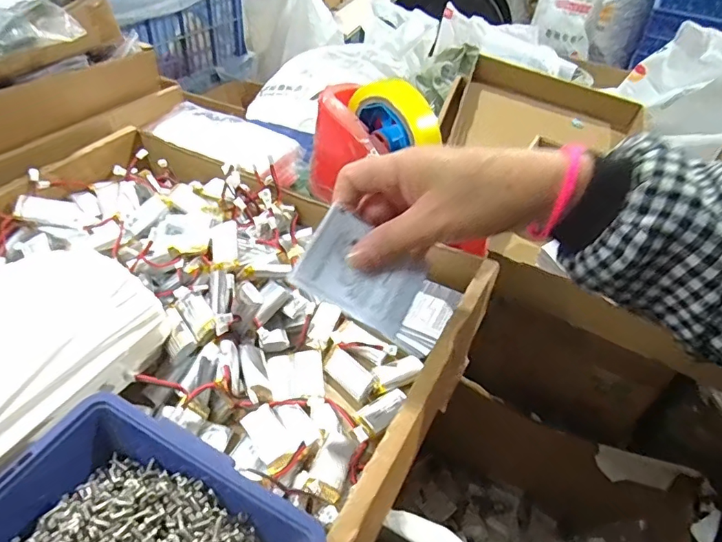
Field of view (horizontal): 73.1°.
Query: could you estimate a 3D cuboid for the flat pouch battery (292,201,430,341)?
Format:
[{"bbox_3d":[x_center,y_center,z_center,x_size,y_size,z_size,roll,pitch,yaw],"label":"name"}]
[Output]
[{"bbox_3d":[0.001,0.001,0.287,0.070,0.006,0.050,32,86,-7],"label":"flat pouch battery"}]

